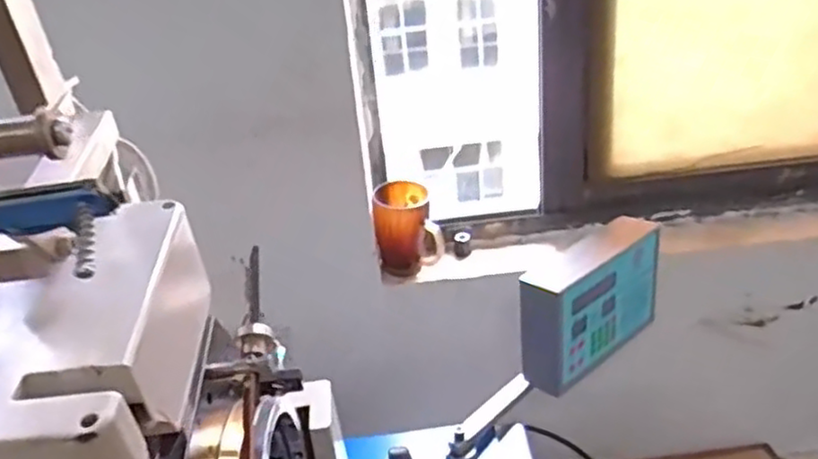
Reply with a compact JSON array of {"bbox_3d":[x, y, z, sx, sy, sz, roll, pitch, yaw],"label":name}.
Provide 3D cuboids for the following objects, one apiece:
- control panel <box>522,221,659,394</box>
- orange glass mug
[{"bbox_3d":[0.234,0.093,0.929,0.226,0.147,0.074,-28,35,-36],"label":"control panel"},{"bbox_3d":[0.002,0.000,1.014,0.089,0.114,0.077,-4,28,4],"label":"orange glass mug"}]

